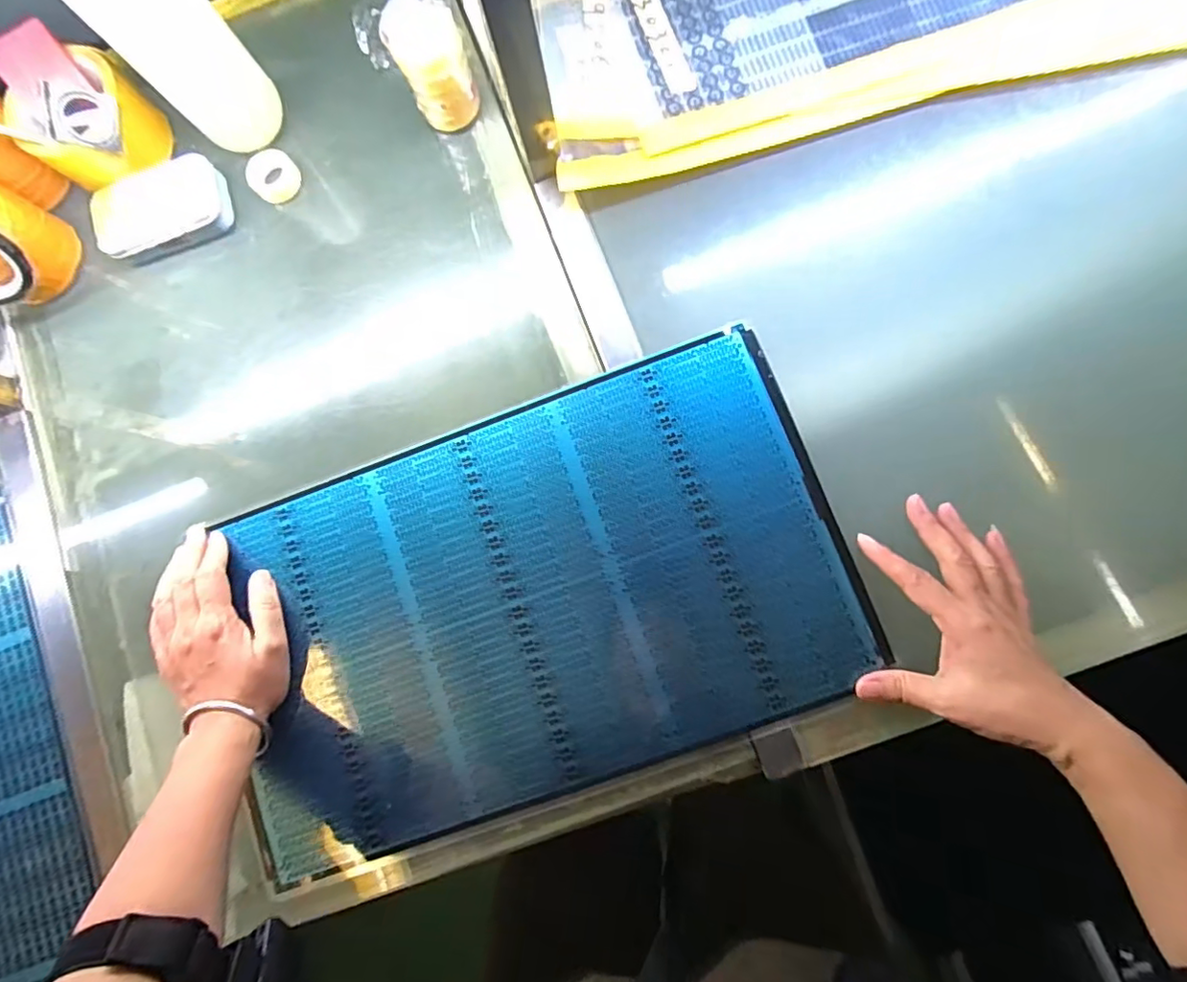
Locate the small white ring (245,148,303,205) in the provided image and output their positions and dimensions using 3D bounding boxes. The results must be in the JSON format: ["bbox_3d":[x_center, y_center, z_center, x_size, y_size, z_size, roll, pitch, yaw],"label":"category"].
[{"bbox_3d":[-0.270,-0.266,0.474,0.041,0.021,0.036,-45,81,-1],"label":"small white ring"}]

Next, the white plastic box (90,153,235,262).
[{"bbox_3d":[-0.362,-0.233,0.468,0.110,0.029,0.055,-27,83,0],"label":"white plastic box"}]

